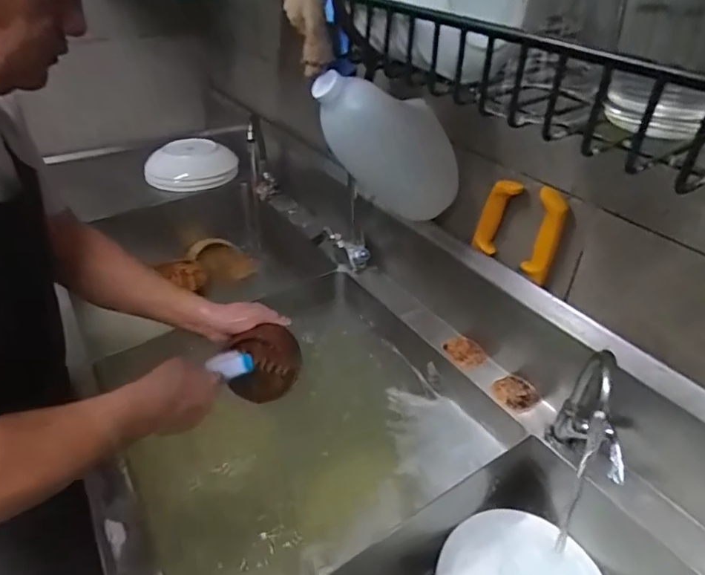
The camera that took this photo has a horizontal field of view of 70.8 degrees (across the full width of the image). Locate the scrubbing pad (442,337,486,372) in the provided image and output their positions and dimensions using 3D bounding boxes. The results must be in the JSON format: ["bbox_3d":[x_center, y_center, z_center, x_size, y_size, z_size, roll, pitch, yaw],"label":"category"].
[{"bbox_3d":[0.192,0.108,0.855,0.053,0.013,0.077,-18,41,-24],"label":"scrubbing pad"}]

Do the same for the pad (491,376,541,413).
[{"bbox_3d":[0.258,0.167,0.781,0.060,0.016,0.068,-22,42,-28],"label":"pad"}]

